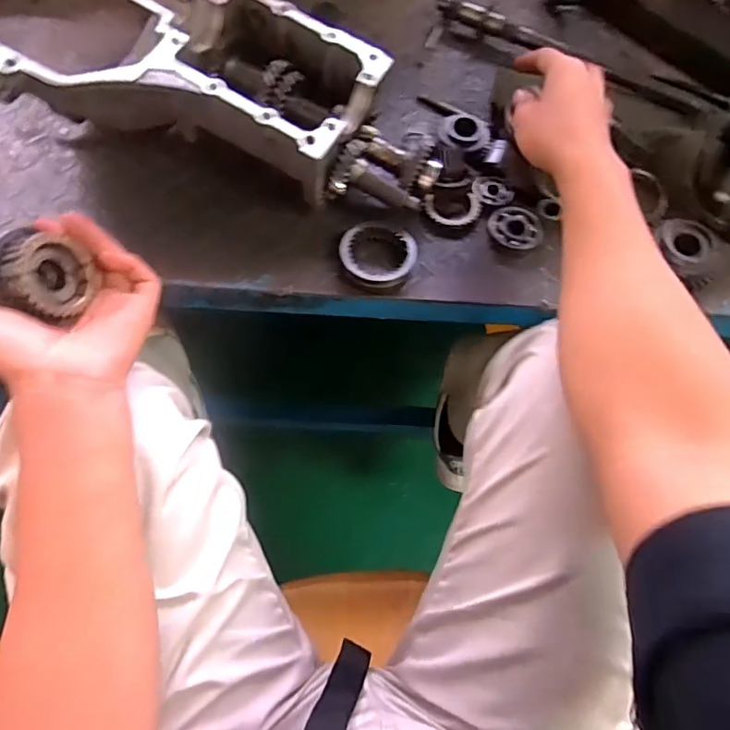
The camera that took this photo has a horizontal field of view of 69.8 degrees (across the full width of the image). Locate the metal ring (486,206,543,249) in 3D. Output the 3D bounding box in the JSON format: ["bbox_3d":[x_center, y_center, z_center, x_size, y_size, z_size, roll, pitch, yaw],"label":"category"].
[{"bbox_3d":[0.156,-0.143,0.539,0.055,0.014,0.045,21,66,7],"label":"metal ring"}]

